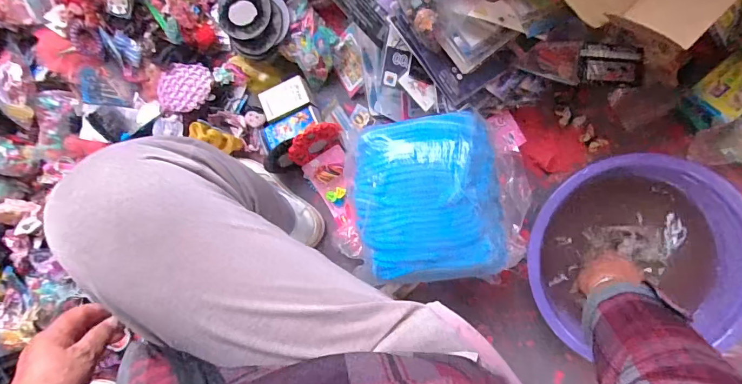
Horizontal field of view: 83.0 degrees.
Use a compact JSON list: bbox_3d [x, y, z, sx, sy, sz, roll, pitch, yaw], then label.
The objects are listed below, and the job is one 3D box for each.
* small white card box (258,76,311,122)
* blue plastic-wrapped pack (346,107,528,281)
[{"bbox_3d":[-0.146,-0.157,0.706,0.081,0.012,0.049,-22,105,7],"label":"small white card box"},{"bbox_3d":[0.096,0.008,0.576,0.240,0.078,0.225,-11,88,9],"label":"blue plastic-wrapped pack"}]

